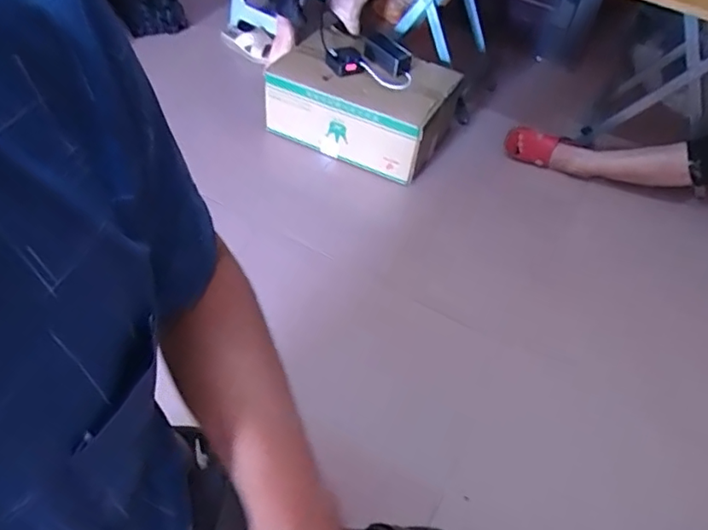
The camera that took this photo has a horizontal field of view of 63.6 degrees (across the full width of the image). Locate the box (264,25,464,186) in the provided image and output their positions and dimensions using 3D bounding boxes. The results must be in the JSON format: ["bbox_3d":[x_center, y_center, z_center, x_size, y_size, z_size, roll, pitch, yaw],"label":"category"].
[{"bbox_3d":[0.025,-0.428,1.511,0.458,0.185,0.286,22,51,12],"label":"box"}]

